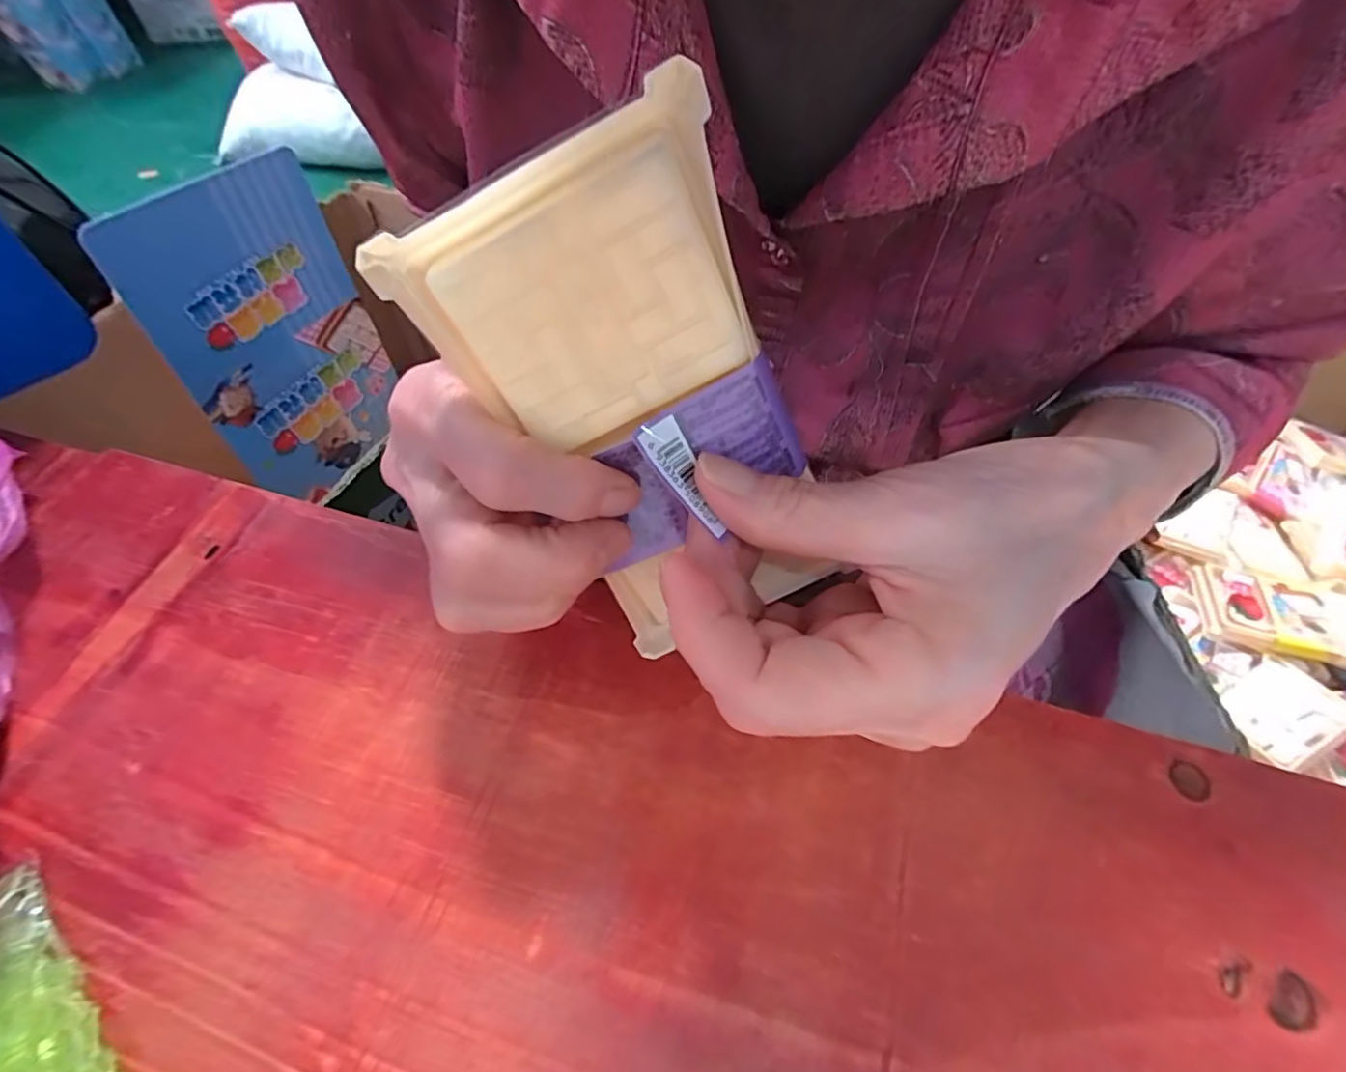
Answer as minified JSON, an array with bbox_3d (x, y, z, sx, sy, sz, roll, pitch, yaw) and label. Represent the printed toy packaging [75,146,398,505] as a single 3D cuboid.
[{"bbox_3d":[-0.265,-0.130,0.409,0.010,0.206,0.140,23,58,16],"label":"printed toy packaging"}]

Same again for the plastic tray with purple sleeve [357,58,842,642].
[{"bbox_3d":[-0.006,-0.028,0.158,0.075,0.131,0.015,-24,34,11],"label":"plastic tray with purple sleeve"}]

